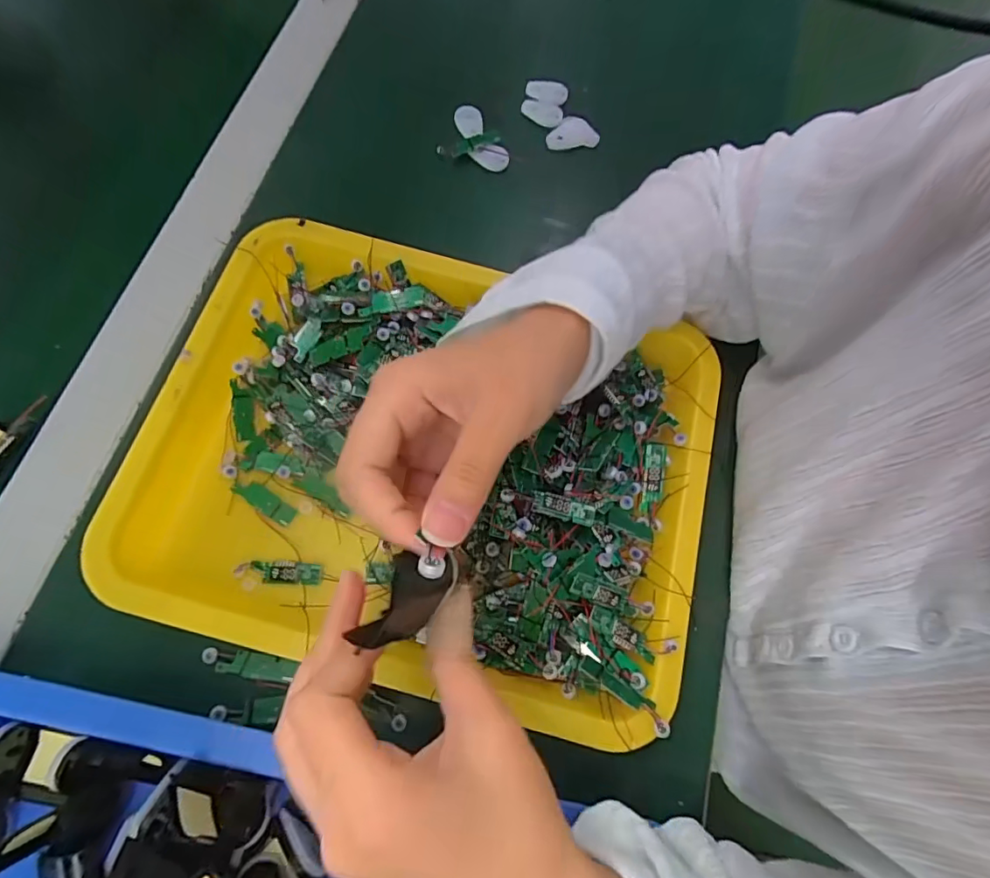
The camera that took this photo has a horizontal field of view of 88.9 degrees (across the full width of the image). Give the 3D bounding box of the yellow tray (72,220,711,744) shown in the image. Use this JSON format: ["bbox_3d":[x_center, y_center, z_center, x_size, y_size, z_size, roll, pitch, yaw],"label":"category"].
[{"bbox_3d":[-0.040,0.009,0.310,0.332,0.042,0.258,16,71,1],"label":"yellow tray"}]

